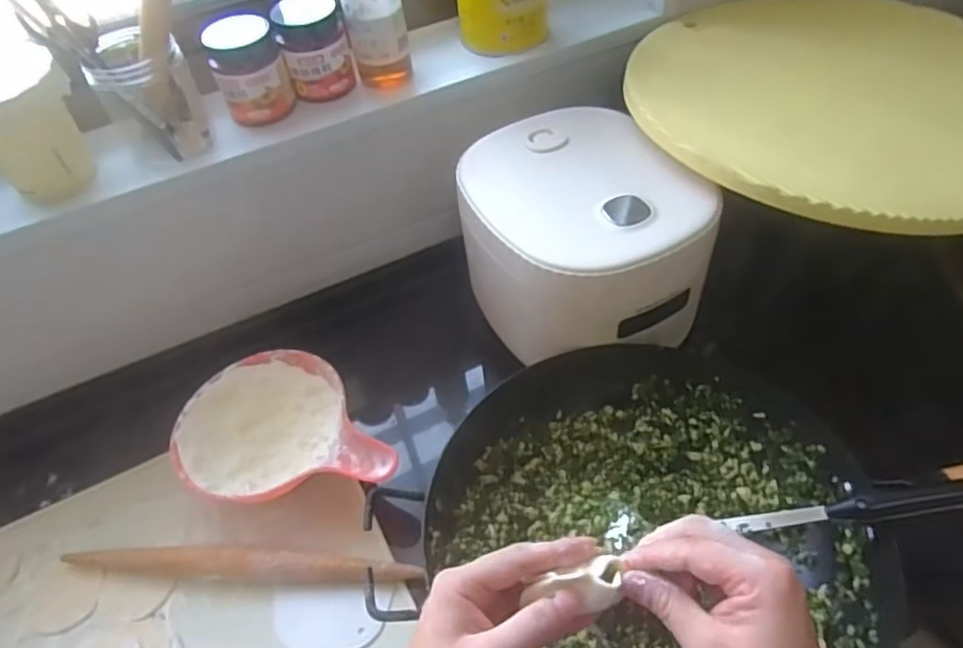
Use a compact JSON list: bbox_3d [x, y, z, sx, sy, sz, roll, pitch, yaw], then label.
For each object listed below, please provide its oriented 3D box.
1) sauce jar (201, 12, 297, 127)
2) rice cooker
[{"bbox_3d":[-0.235,-0.251,0.659,0.074,0.099,0.069,1,52,-1],"label":"sauce jar"},{"bbox_3d":[0.089,-0.087,0.648,0.188,0.159,0.244,-23,56,-19],"label":"rice cooker"}]

